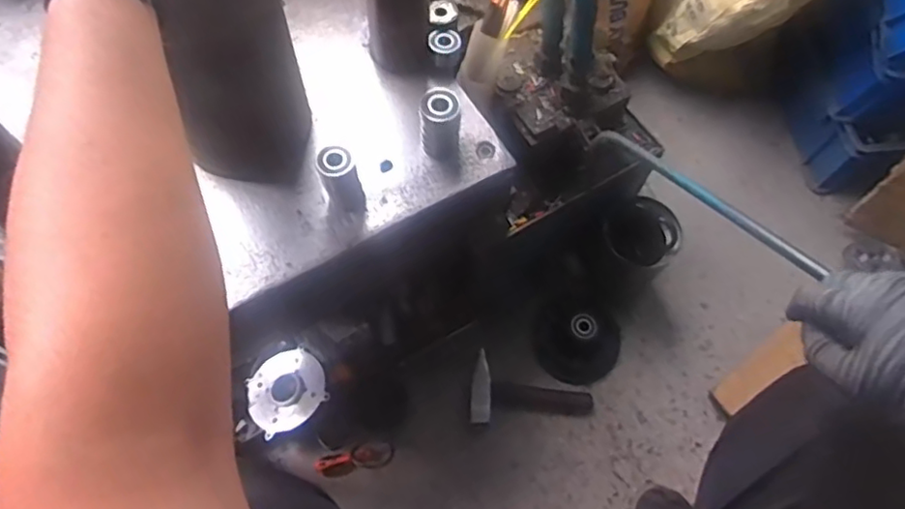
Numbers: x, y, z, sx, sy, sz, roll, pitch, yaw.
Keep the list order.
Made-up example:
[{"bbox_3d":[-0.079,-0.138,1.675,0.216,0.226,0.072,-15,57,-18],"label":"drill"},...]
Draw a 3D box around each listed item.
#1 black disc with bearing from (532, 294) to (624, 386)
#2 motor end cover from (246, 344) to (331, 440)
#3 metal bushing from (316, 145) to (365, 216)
[{"bbox_3d":[0.205,0.129,0.989,0.140,0.063,0.137,1,65,-2],"label":"black disc with bearing"},{"bbox_3d":[-0.247,0.200,0.915,0.116,0.027,0.113,-26,69,-14],"label":"motor end cover"},{"bbox_3d":[-0.104,-0.069,0.578,0.034,0.071,0.031,1,65,-2],"label":"metal bushing"}]

